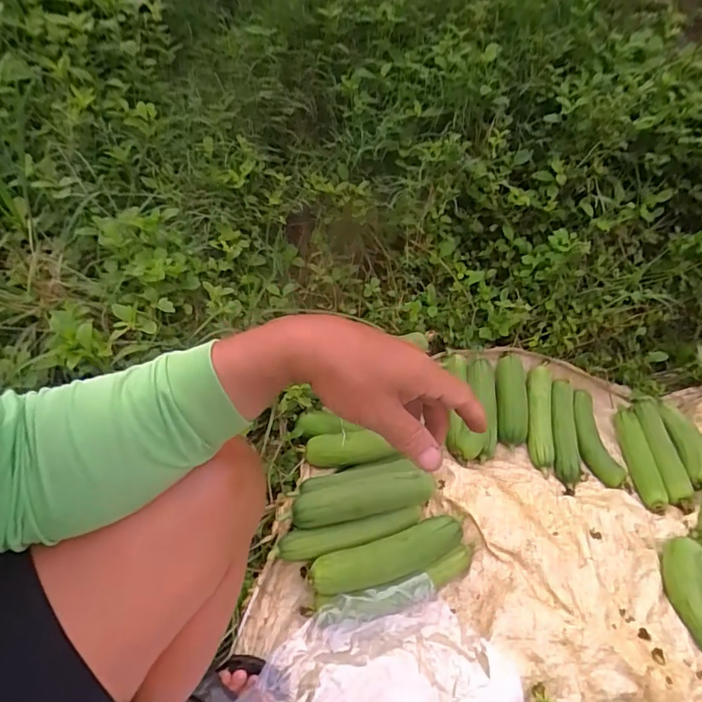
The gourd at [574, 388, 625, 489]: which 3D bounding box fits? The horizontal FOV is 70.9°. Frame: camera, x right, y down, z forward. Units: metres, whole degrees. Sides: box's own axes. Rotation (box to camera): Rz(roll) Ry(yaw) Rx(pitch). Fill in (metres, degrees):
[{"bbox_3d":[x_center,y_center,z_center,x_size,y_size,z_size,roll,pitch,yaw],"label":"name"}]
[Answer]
[{"bbox_3d":[0.472,0.168,0.963,0.054,0.035,0.196,0,56,-8],"label":"gourd"}]

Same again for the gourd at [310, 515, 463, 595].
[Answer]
[{"bbox_3d":[0.055,0.307,0.723,0.228,0.066,0.058,-11,44,-19],"label":"gourd"}]

